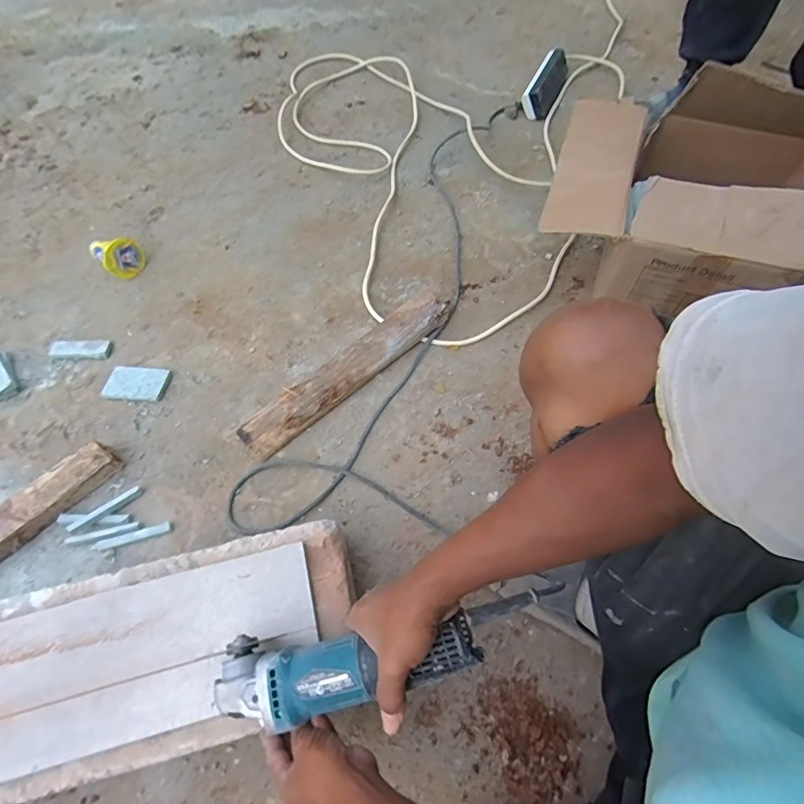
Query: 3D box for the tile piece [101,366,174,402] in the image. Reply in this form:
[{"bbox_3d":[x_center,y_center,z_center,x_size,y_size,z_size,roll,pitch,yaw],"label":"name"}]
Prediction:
[{"bbox_3d":[-0.444,-0.030,0.788,0.102,0.011,0.062,6,61,4],"label":"tile piece"}]

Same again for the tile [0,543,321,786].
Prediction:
[{"bbox_3d":[-0.381,0.297,0.489,0.582,0.010,0.152,-13,62,-6],"label":"tile"}]

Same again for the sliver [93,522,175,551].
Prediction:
[{"bbox_3d":[-0.379,0.191,0.664,0.104,0.006,0.017,-16,62,-7],"label":"sliver"}]

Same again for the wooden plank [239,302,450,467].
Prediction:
[{"bbox_3d":[-0.081,-0.052,0.765,0.404,0.049,0.057,-38,66,-17],"label":"wooden plank"}]

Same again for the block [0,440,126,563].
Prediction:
[{"bbox_3d":[-0.541,0.168,0.666,0.059,0.045,0.284,39,70,21],"label":"block"}]

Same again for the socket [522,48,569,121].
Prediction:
[{"bbox_3d":[0.337,-0.740,1.089,0.045,0.074,0.184,10,62,57],"label":"socket"}]

